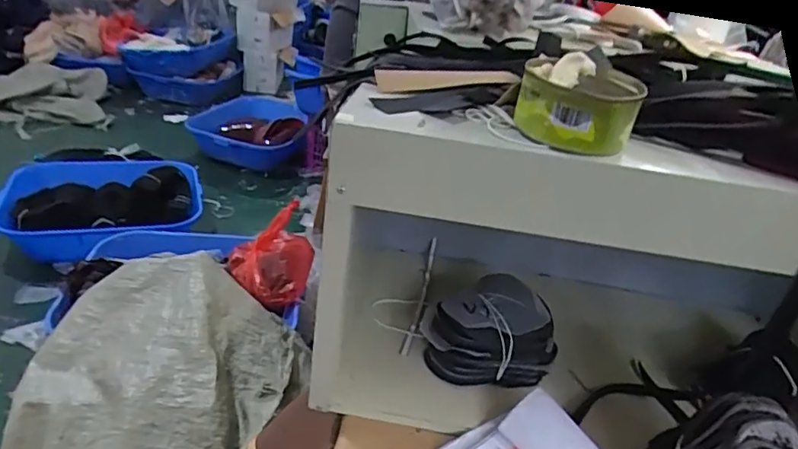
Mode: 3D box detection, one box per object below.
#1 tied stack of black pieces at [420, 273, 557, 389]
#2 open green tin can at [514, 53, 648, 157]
[{"bbox_3d":[0.087,0.108,0.564,0.124,0.080,0.099,1,29,-14],"label":"tied stack of black pieces"},{"bbox_3d":[0.123,-0.085,0.383,0.077,0.048,0.071,14,28,13],"label":"open green tin can"}]

